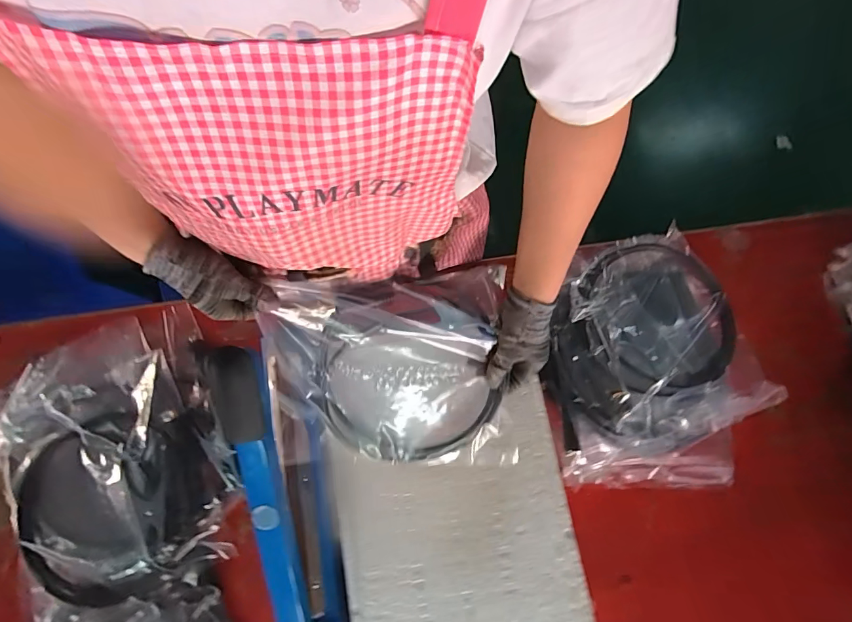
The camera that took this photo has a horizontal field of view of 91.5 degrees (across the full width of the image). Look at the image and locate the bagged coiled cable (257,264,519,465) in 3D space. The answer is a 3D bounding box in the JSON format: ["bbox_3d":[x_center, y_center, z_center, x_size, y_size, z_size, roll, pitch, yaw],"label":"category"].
[{"bbox_3d":[-0.047,0.073,0.494,0.262,0.033,0.235,-4,101,-1],"label":"bagged coiled cable"}]

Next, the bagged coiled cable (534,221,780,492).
[{"bbox_3d":[0.319,0.061,0.576,0.312,0.067,0.353,0,78,-1],"label":"bagged coiled cable"}]

